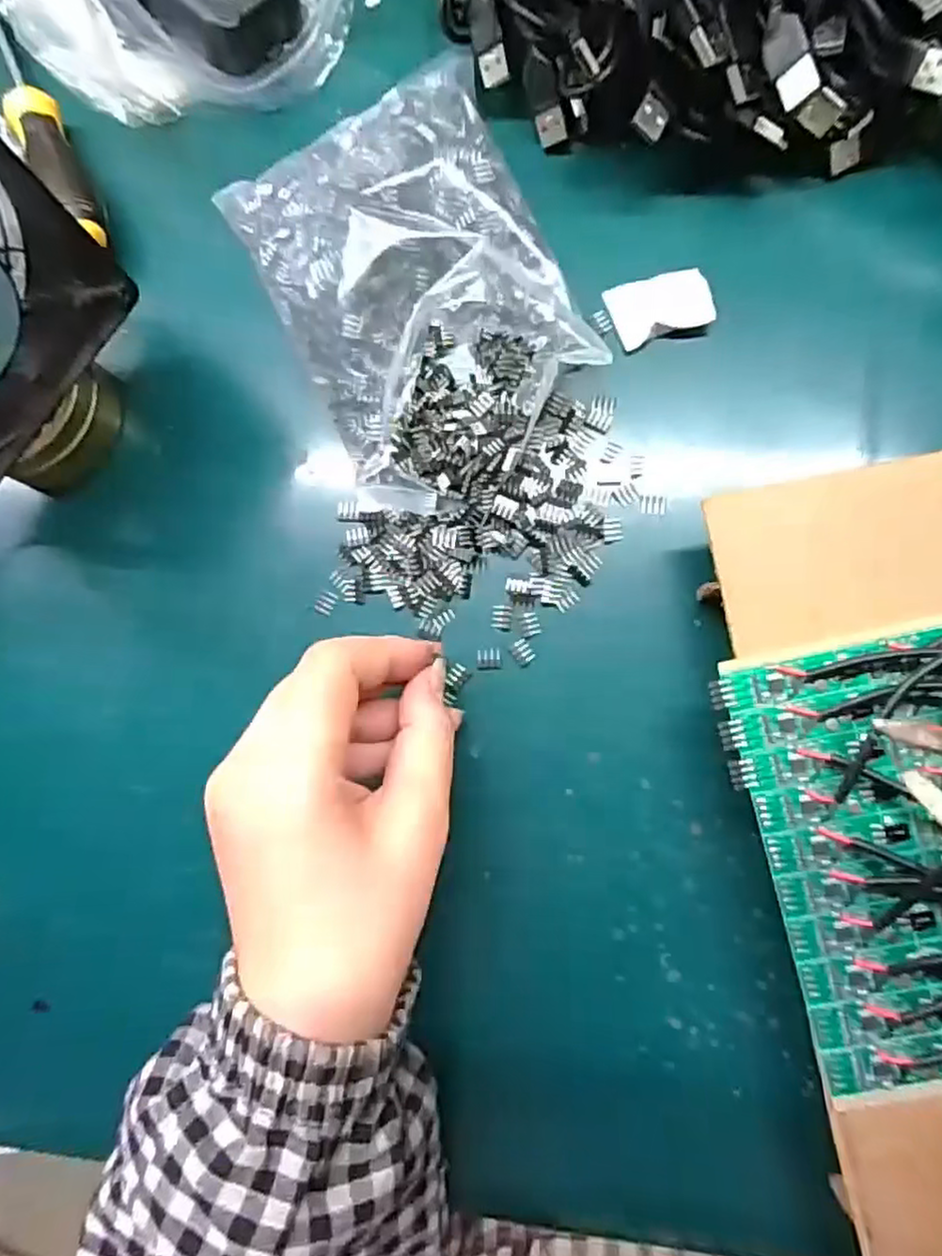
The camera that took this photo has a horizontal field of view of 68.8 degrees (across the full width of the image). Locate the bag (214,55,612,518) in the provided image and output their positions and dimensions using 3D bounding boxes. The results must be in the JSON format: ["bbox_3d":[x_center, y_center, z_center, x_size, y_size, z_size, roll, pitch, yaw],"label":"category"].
[{"bbox_3d":[-0.019,-0.137,0.282,0.113,0.030,0.170,-26,83,3],"label":"bag"}]

